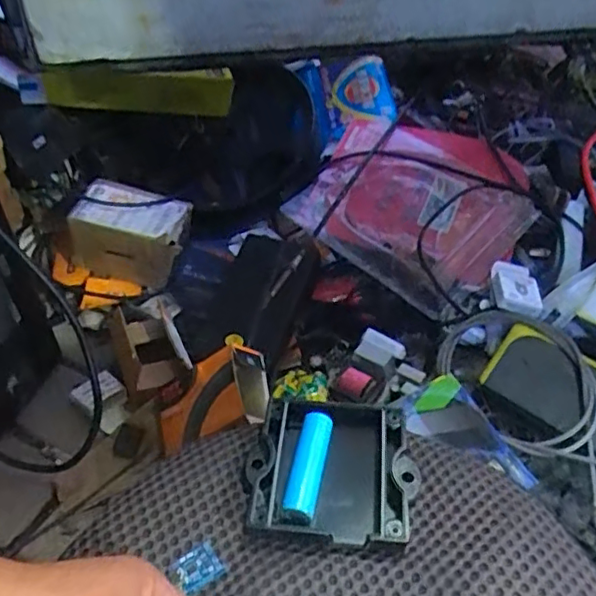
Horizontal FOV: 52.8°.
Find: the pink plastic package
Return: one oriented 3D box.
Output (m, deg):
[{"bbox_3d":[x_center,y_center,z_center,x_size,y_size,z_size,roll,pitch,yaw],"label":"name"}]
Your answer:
[{"bbox_3d":[0.154,-0.131,0.796,0.286,0.059,0.273,29,65,23],"label":"pink plastic package"}]

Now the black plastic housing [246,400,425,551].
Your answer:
[{"bbox_3d":[0.020,0.101,0.364,0.100,0.022,0.093,5,42,6],"label":"black plastic housing"}]

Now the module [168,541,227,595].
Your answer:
[{"bbox_3d":[-0.056,0.149,0.330,0.027,0.005,0.020,-23,46,-24],"label":"module"}]

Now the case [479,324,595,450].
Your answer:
[{"bbox_3d":[0.276,0.094,0.609,0.158,0.016,0.082,31,73,25],"label":"case"}]

